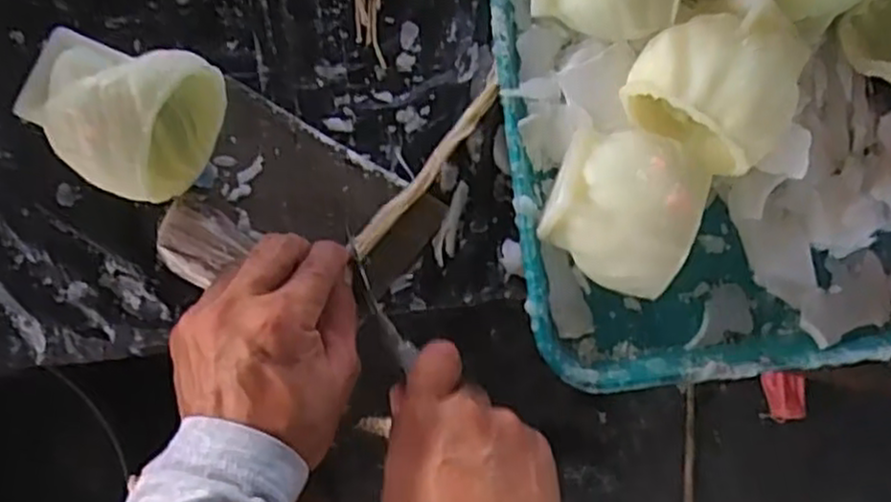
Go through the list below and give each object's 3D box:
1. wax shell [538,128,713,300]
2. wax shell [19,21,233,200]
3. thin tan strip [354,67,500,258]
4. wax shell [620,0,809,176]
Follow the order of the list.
[{"bbox_3d":[0.095,-0.024,0.397,0.073,0.048,0.086,18,86,-7],"label":"wax shell"},{"bbox_3d":[-0.164,-0.070,0.381,0.085,0.074,0.074,24,85,-7],"label":"wax shell"},{"bbox_3d":[-0.008,-0.049,0.422,0.011,0.009,0.126,39,89,-5],"label":"thin tan strip"},{"bbox_3d":[0.148,-0.092,0.404,0.082,0.057,0.080,36,84,-5],"label":"wax shell"}]

